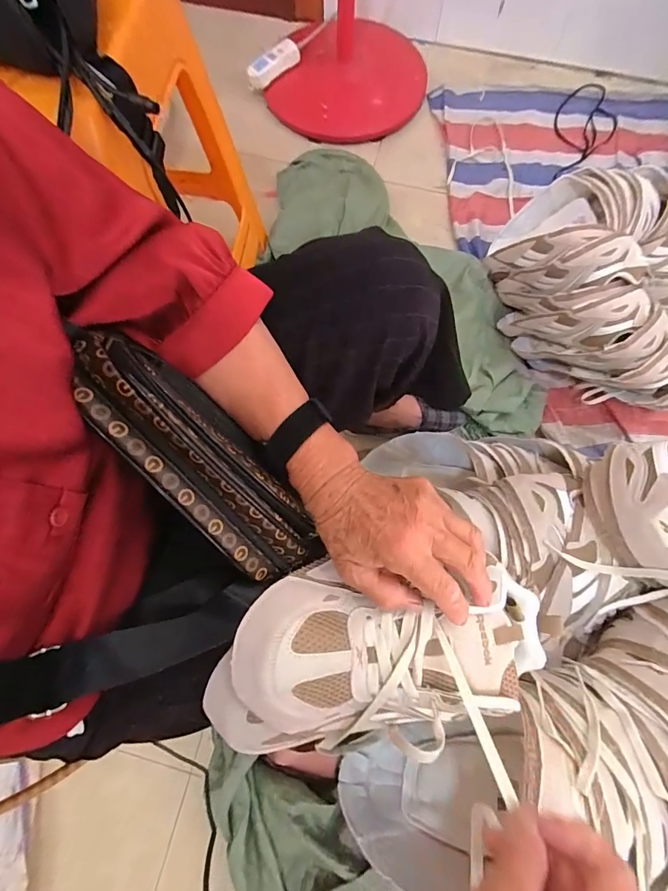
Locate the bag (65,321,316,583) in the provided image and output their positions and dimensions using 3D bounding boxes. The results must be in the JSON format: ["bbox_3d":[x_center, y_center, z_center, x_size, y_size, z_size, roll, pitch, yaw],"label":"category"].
[{"bbox_3d":[-0.089,0.007,0.281,0.071,0.066,0.211,-44,112,-11],"label":"bag"}]

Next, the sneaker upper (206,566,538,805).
[{"bbox_3d":[0.041,0.154,0.303,0.255,0.063,0.124,1,74,-8],"label":"sneaker upper"}]

